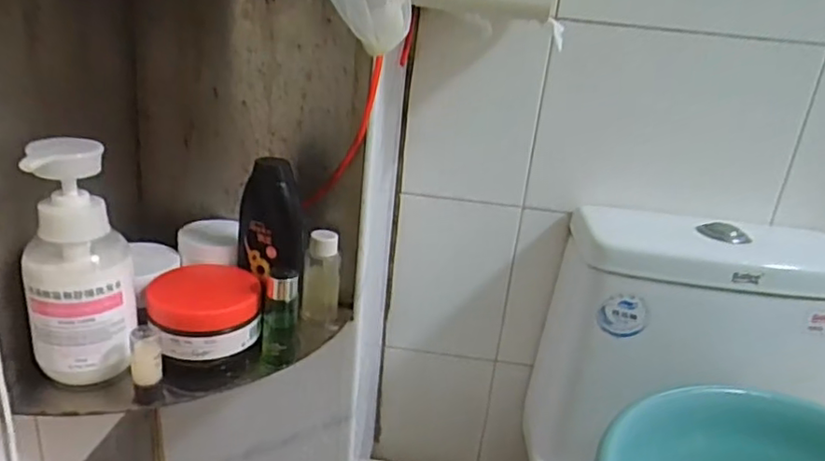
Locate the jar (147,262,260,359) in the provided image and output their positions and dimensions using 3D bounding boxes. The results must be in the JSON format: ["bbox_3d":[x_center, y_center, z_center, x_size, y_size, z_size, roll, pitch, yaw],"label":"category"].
[{"bbox_3d":[-0.177,0.069,0.527,0.089,0.047,0.085,6,21,-2],"label":"jar"}]

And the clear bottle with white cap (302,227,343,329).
[{"bbox_3d":[-0.091,0.048,0.617,0.036,0.097,0.043,4,21,-6],"label":"clear bottle with white cap"}]

